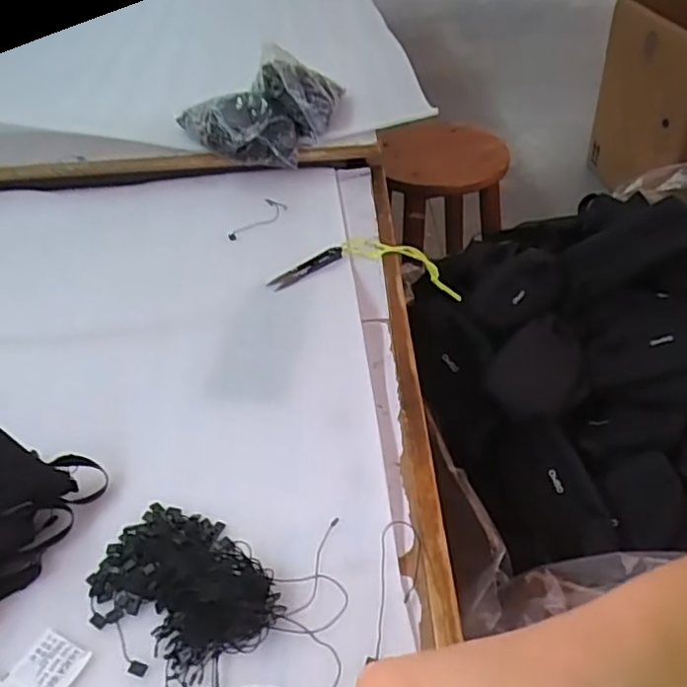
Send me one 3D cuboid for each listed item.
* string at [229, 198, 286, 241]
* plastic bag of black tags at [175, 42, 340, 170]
[{"bbox_3d":[-0.103,-0.147,0.784,0.029,0.007,0.091,22,52,26],"label":"string"},{"bbox_3d":[-0.103,-0.303,0.862,0.222,0.118,0.133,-10,42,-7],"label":"plastic bag of black tags"}]

